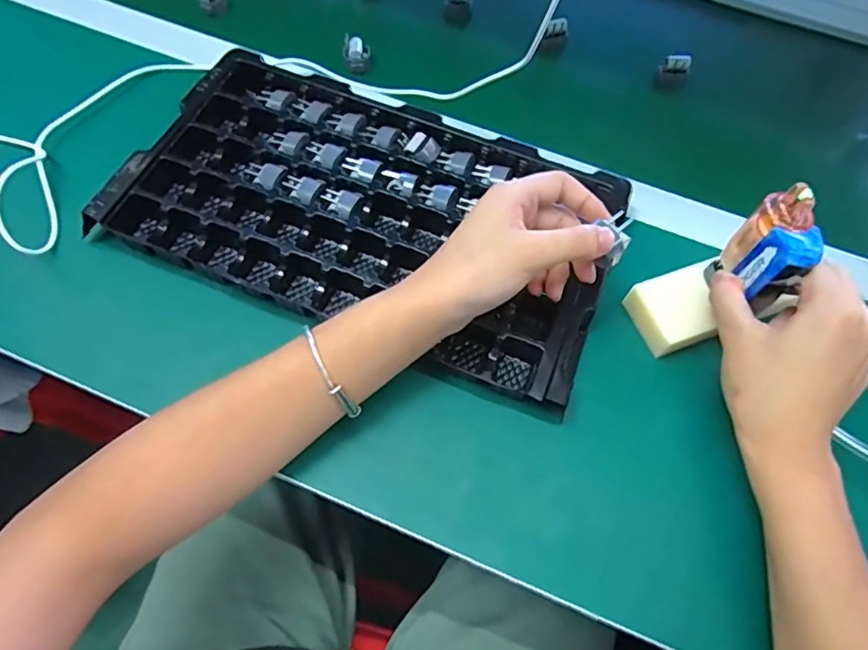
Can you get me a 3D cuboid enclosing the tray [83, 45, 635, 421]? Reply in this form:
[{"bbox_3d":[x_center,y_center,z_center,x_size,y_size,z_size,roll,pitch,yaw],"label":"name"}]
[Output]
[{"bbox_3d":[-0.046,-0.086,0.420,0.355,0.033,0.193,21,65,7],"label":"tray"}]

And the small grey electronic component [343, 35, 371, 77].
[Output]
[{"bbox_3d":[-0.072,-0.252,0.512,0.024,0.030,0.026,-4,65,-5],"label":"small grey electronic component"}]

